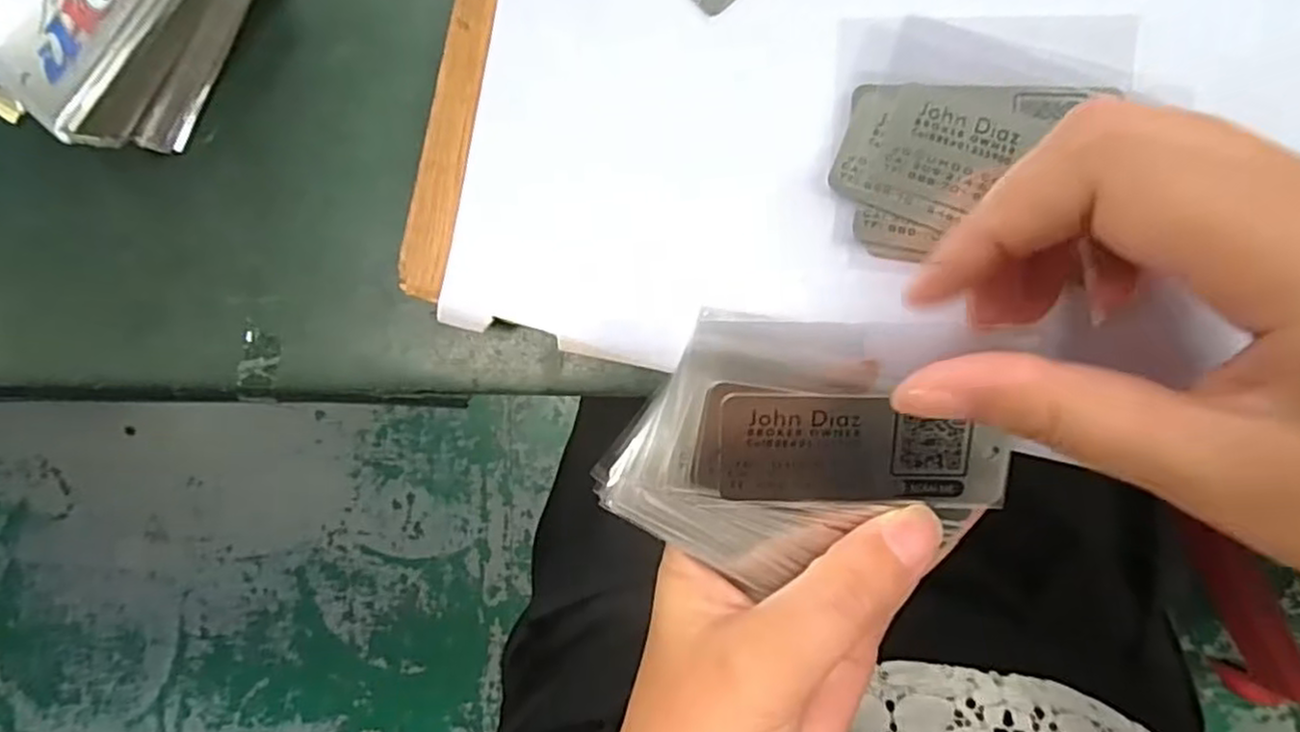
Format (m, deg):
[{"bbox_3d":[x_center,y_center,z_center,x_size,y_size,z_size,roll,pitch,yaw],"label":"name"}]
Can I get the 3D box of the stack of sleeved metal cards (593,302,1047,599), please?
[{"bbox_3d":[0.038,0.022,0.176,0.095,0.016,0.067,4,95,5],"label":"stack of sleeved metal cards"}]

